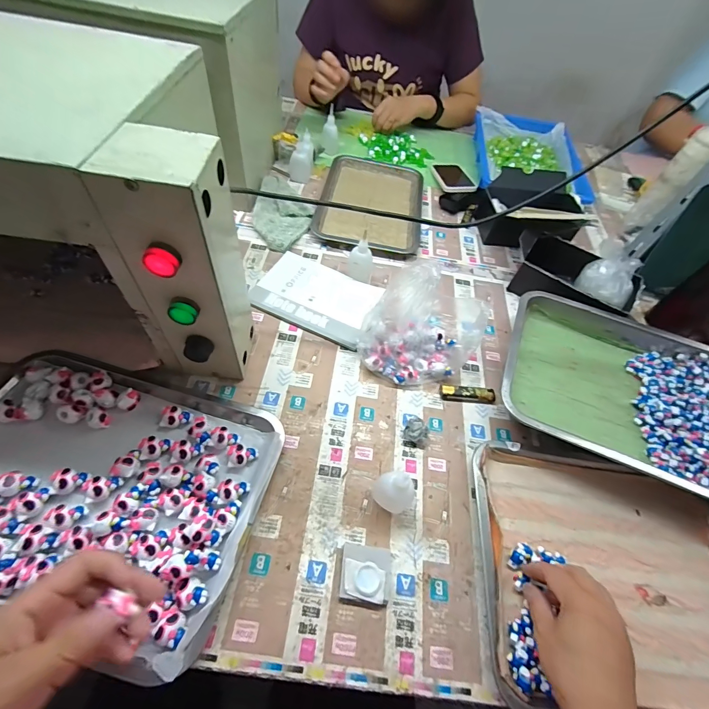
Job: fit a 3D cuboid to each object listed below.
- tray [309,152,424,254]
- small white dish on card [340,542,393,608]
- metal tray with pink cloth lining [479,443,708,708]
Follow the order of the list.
[{"bbox_3d":[0.040,-0.332,0.752,0.205,0.027,0.292,11,56,-1],"label":"tray"},{"bbox_3d":[0.013,0.228,0.366,0.051,0.015,0.050,11,56,0],"label":"small white dish on card"},{"bbox_3d":[0.292,0.246,0.392,0.309,0.035,0.252,10,56,-1],"label":"metal tray with pink cloth lining"}]

